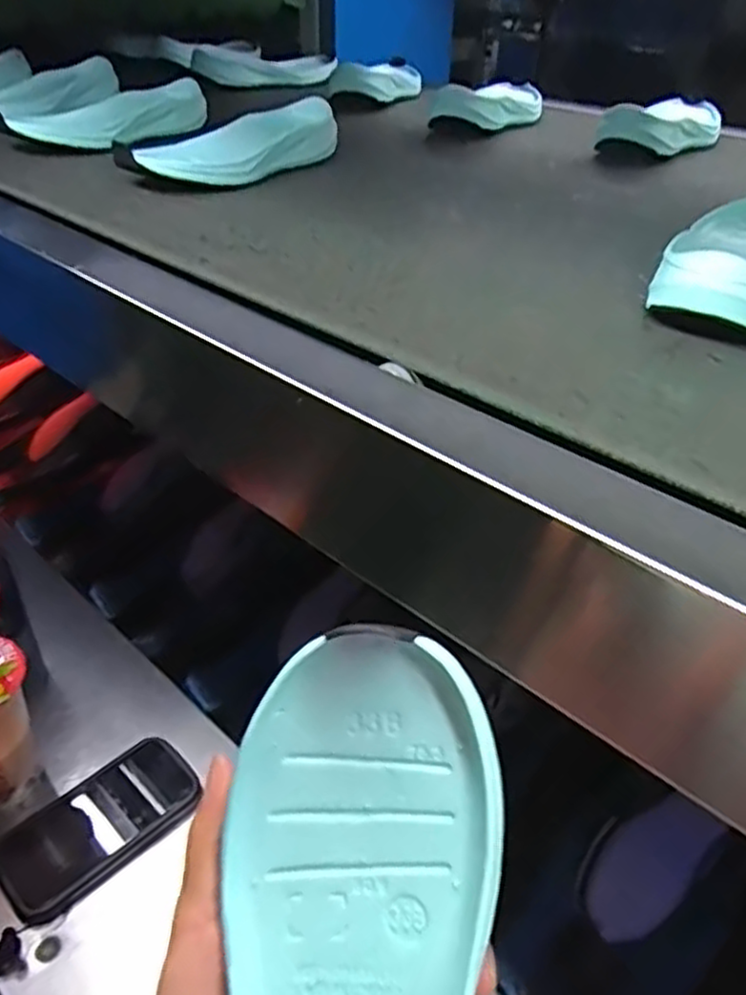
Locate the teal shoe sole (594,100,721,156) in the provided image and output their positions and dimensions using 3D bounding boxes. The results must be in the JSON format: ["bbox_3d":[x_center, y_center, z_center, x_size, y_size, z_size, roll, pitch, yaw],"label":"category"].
[{"bbox_3d":[0.323,-0.401,0.796,0.092,0.045,0.224,24,42,27],"label":"teal shoe sole"}]

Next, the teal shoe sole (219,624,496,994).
[{"bbox_3d":[-0.006,0.158,0.229,0.082,0.029,0.224,2,81,0],"label":"teal shoe sole"}]

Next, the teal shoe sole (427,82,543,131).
[{"bbox_3d":[0.152,-0.471,0.885,0.071,0.045,0.214,19,41,24],"label":"teal shoe sole"}]

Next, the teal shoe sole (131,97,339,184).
[{"bbox_3d":[-0.118,-0.312,0.660,0.073,0.043,0.221,26,43,30],"label":"teal shoe sole"}]

